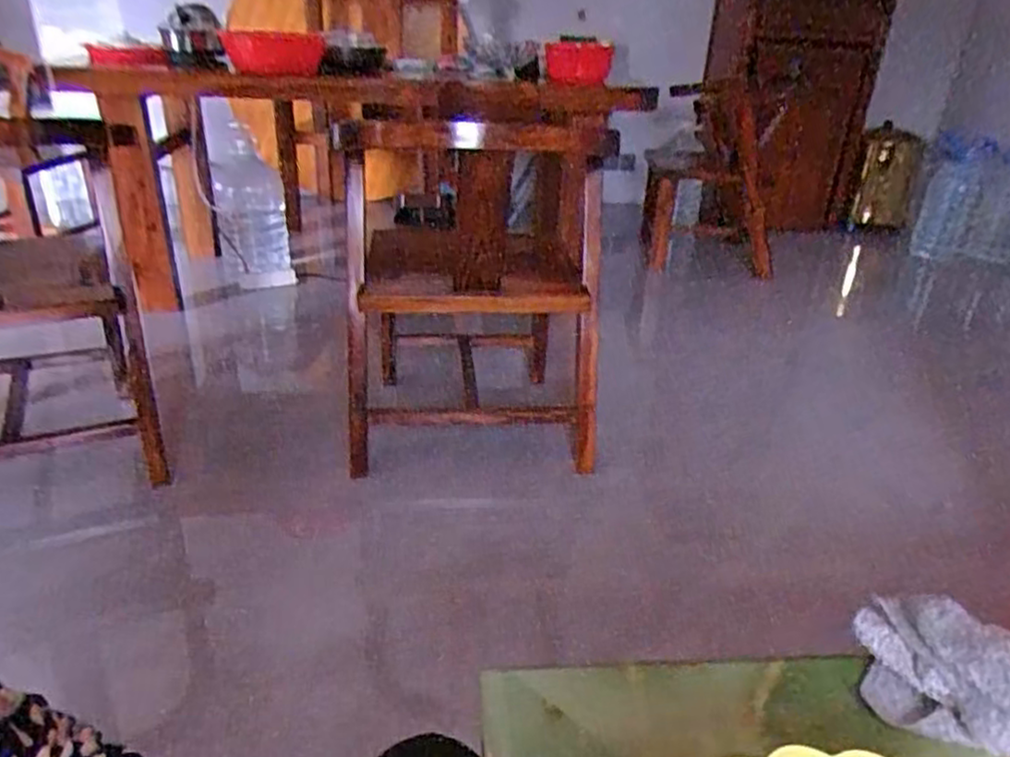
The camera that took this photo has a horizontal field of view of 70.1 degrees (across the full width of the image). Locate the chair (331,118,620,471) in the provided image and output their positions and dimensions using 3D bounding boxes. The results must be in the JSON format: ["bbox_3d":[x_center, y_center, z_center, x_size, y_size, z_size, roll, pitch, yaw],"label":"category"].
[{"bbox_3d":[-0.063,-0.215,1.640,0.559,0.762,0.551,2,27,-1],"label":"chair"}]

